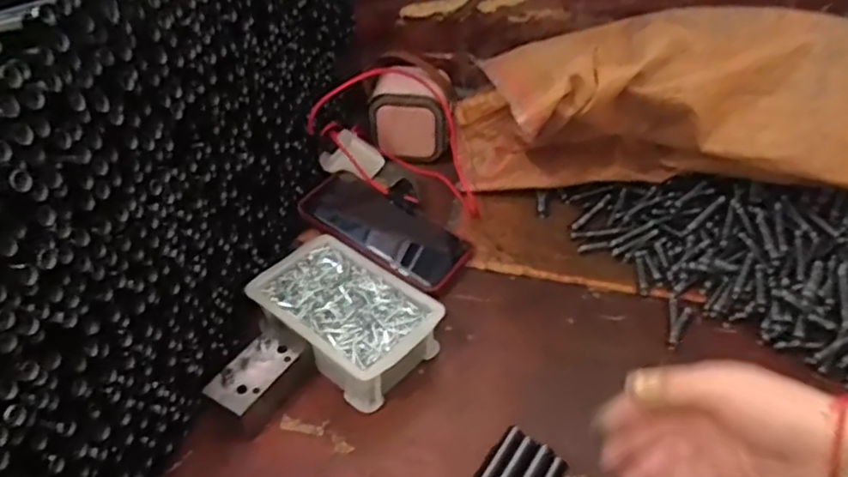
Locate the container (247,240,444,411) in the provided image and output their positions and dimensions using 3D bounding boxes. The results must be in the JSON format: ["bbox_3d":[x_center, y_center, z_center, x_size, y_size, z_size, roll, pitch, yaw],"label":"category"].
[{"bbox_3d":[-0.064,0.068,0.548,0.151,0.051,0.098,31,49,30],"label":"container"}]

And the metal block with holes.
[{"bbox_3d":[-0.127,0.110,0.509,0.044,0.038,0.078,24,46,24],"label":"metal block with holes"}]

